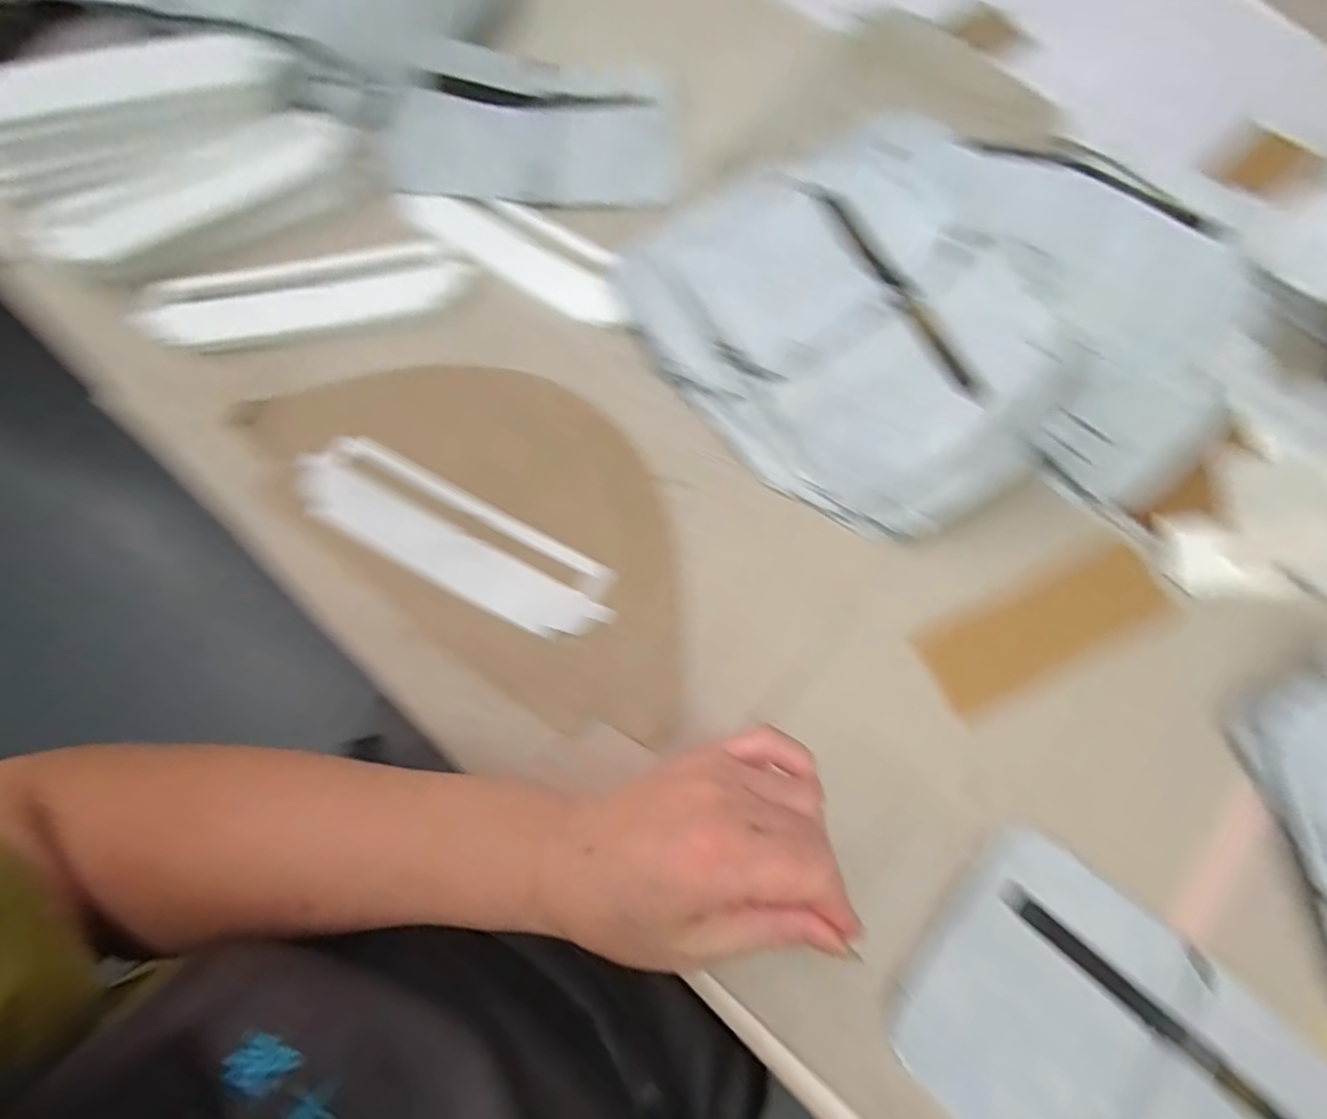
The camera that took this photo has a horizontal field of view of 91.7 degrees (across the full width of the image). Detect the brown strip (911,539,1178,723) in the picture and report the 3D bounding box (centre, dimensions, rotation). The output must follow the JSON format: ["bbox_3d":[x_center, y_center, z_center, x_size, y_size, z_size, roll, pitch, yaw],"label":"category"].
[{"bbox_3d":[0.213,0.036,0.358,0.143,0.006,0.053,-25,76,-8],"label":"brown strip"}]

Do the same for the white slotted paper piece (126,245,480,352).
[{"bbox_3d":[-0.229,-0.173,0.416,0.205,0.017,0.052,-13,74,-5],"label":"white slotted paper piece"}]

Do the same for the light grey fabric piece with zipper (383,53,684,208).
[{"bbox_3d":[-0.088,-0.296,0.453,0.198,0.021,0.114,-3,78,-11],"label":"light grey fabric piece with zipper"}]

